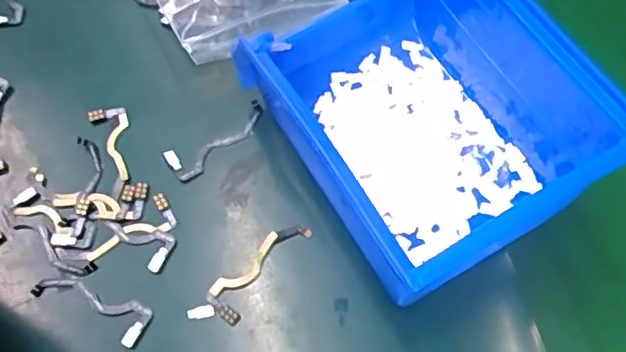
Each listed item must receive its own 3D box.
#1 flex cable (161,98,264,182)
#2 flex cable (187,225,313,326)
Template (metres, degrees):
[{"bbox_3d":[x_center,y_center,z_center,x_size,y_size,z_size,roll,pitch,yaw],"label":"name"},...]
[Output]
[{"bbox_3d":[-0.045,-0.017,0.302,0.054,0.004,0.018,-34,69,-15],"label":"flex cable"},{"bbox_3d":[-0.026,0.043,0.274,0.017,0.004,0.062,40,71,16],"label":"flex cable"}]

